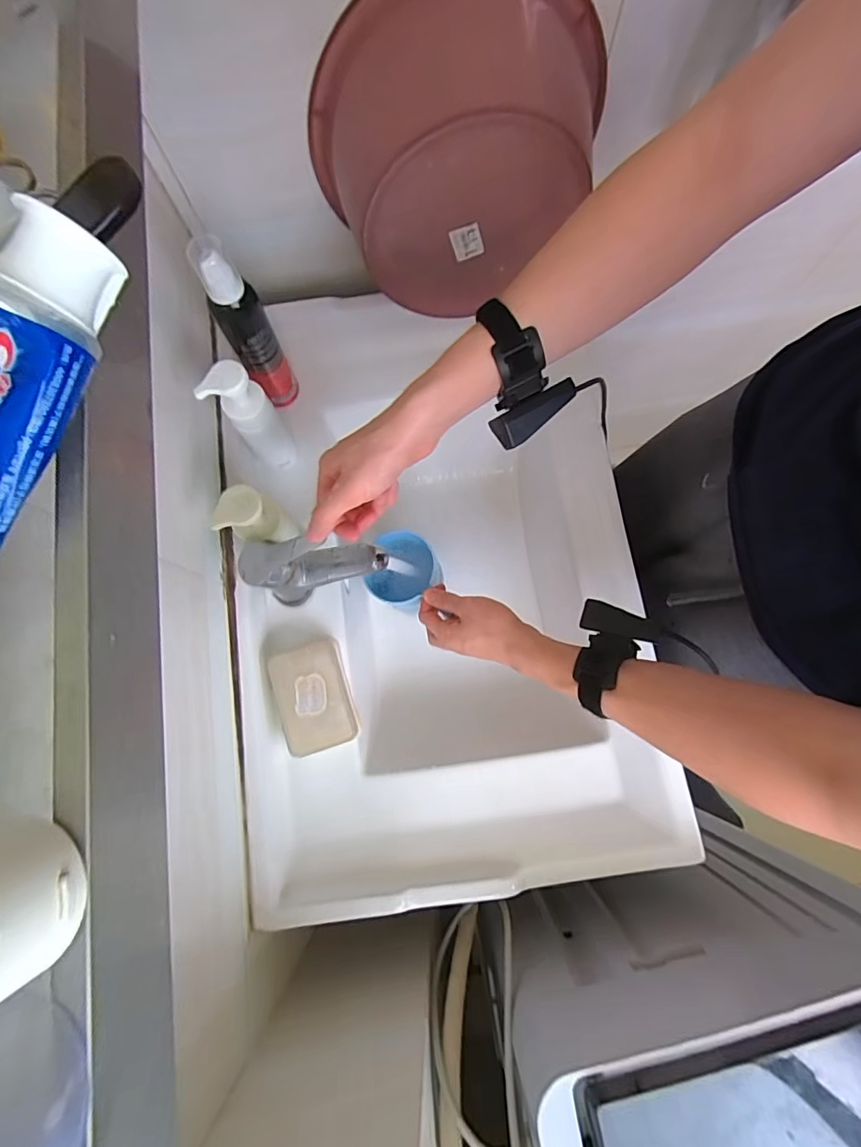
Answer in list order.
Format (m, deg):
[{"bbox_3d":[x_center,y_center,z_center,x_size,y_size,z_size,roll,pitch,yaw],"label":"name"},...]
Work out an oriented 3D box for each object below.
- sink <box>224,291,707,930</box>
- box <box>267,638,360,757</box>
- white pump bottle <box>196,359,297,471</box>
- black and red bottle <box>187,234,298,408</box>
[{"bbox_3d":[-0.009,0.003,0.659,0.436,0.181,0.710,-8,78,0],"label":"sink"},{"bbox_3d":[-0.130,0.136,0.558,0.082,0.036,0.118,-16,78,-2],"label":"box"},{"bbox_3d":[-0.199,-0.171,0.564,0.054,0.175,0.046,-33,79,-5],"label":"white pump bottle"},{"bbox_3d":[-0.198,-0.266,0.552,0.048,0.226,0.049,-16,78,-2],"label":"black and red bottle"}]

